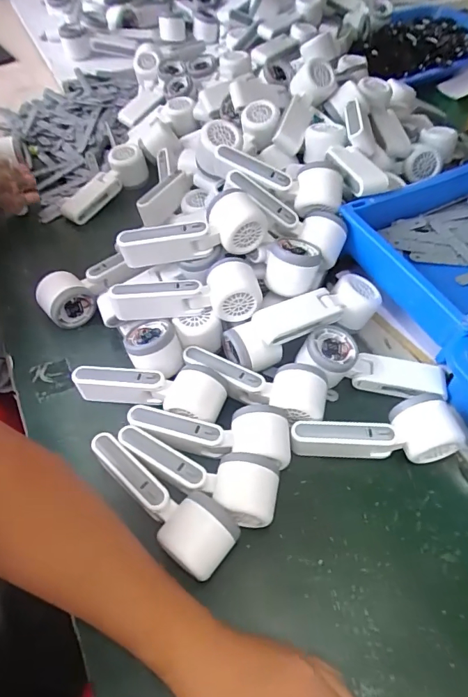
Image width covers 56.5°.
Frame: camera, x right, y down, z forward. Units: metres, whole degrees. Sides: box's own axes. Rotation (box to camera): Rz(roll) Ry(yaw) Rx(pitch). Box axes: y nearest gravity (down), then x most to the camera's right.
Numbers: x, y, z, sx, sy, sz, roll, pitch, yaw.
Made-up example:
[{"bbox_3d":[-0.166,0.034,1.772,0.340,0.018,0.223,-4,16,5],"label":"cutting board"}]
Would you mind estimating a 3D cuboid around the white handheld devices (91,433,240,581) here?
[{"bbox_3d":[-0.076,0.143,0.415,0.170,0.055,0.055,32,60,20],"label":"white handheld devices"}]

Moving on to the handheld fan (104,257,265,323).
[{"bbox_3d":[-0.056,-0.064,0.521,0.173,0.059,0.064,-3,54,-3],"label":"handheld fan"}]

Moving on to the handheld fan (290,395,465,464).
[{"bbox_3d":[0.143,0.089,0.453,0.164,0.063,0.053,-3,54,-3],"label":"handheld fan"}]

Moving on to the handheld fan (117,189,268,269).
[{"bbox_3d":[-0.047,-0.142,0.527,0.178,0.065,0.058,-7,54,-6],"label":"handheld fan"}]

